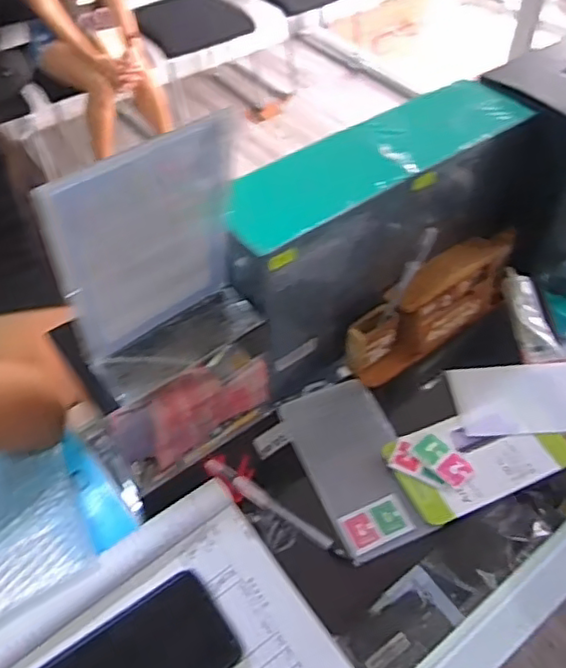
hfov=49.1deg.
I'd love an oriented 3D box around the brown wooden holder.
[{"bbox_3d":[0.164,-0.035,0.642,0.233,0.090,0.056,-34,57,-25],"label":"brown wooden holder"}]

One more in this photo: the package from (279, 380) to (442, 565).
[{"bbox_3d":[0.067,0.116,0.568,0.088,0.009,0.168,-19,48,-10],"label":"package"}]

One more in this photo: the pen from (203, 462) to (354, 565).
[{"bbox_3d":[-0.006,0.149,0.533,0.154,0.015,0.015,31,57,24],"label":"pen"}]

